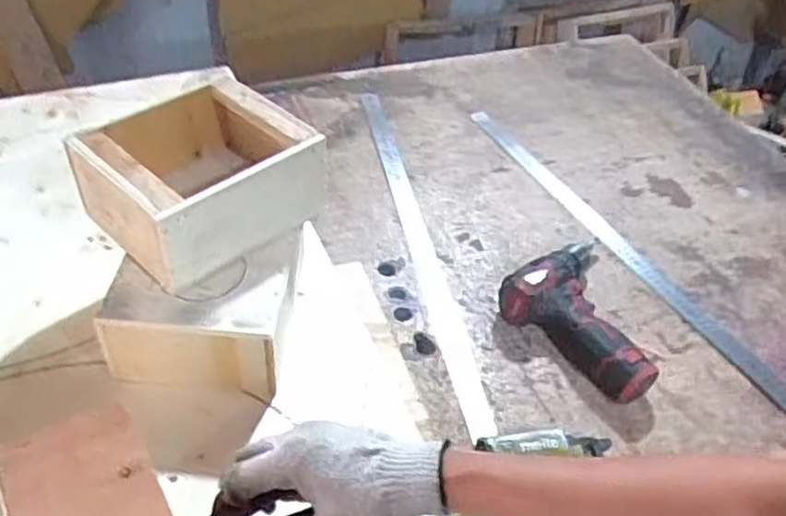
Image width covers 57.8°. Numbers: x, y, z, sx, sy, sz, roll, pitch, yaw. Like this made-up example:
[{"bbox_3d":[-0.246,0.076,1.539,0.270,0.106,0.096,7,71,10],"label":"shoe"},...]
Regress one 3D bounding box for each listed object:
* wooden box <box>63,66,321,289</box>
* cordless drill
[{"bbox_3d":[-0.198,-0.084,0.743,0.197,0.113,0.179,-33,56,-32],"label":"wooden box"},{"bbox_3d":[0.246,0.066,0.849,0.159,0.065,0.197,-31,54,-31],"label":"cordless drill"}]

